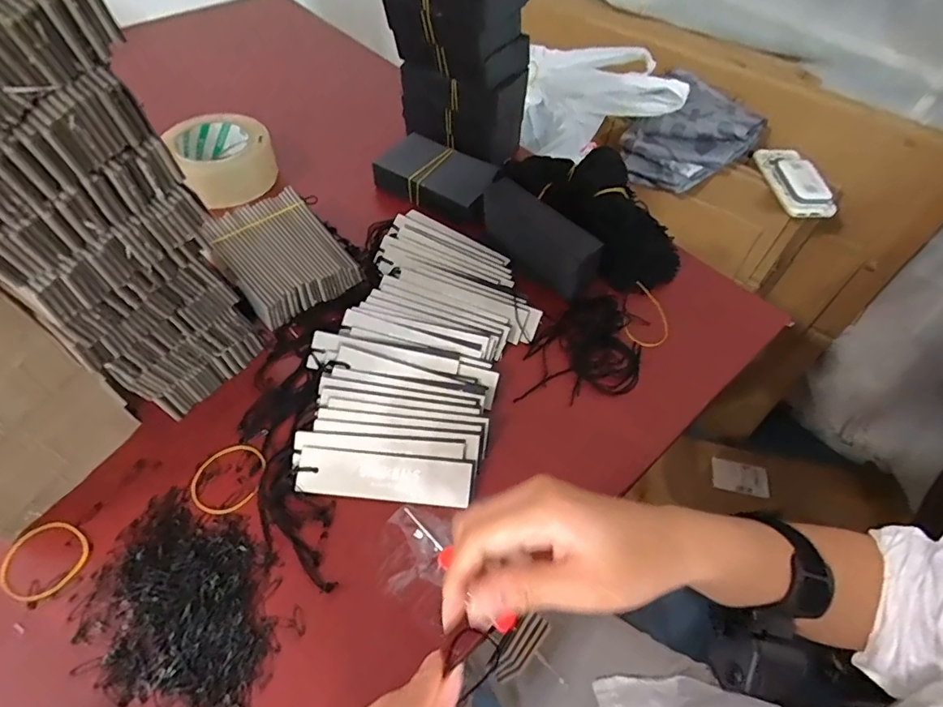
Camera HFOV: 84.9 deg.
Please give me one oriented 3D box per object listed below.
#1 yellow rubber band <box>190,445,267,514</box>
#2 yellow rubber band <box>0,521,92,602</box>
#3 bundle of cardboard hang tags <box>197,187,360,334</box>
[{"bbox_3d":[-0.180,0.092,0.383,0.048,0.004,0.055,33,59,21],"label":"yellow rubber band"},{"bbox_3d":[-0.288,0.138,0.347,0.054,0.006,0.048,27,58,18],"label":"yellow rubber band"},{"bbox_3d":[-0.183,-0.093,0.497,0.100,0.038,0.135,-33,61,-23],"label":"bundle of cardboard hang tags"}]

